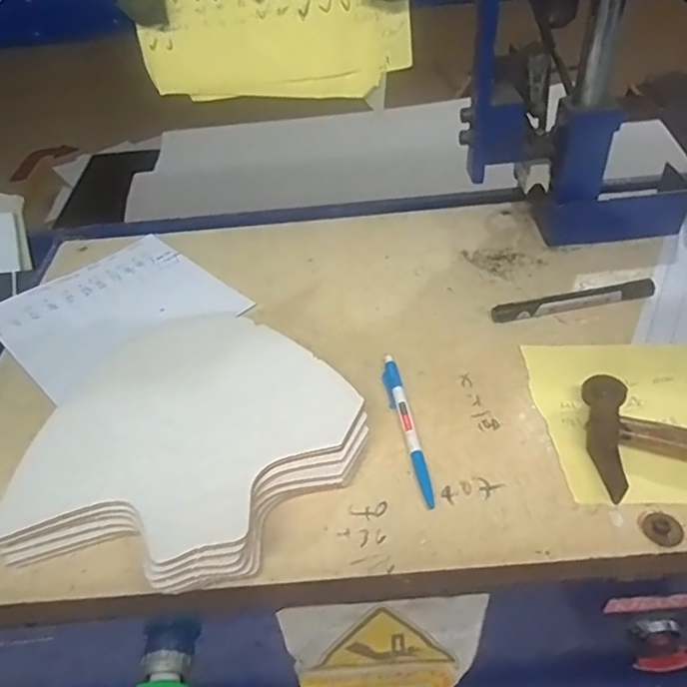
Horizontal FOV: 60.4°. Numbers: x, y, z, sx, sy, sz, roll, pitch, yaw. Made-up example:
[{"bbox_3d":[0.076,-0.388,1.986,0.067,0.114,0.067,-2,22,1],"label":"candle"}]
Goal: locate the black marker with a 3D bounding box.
[{"bbox_3d":[0.205,-0.037,0.525,0.145,0.015,0.017,-10,43,-4],"label":"black marker"}]

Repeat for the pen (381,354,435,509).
[{"bbox_3d":[0.046,0.059,0.444,0.014,0.008,0.141,-9,43,-3],"label":"pen"}]

